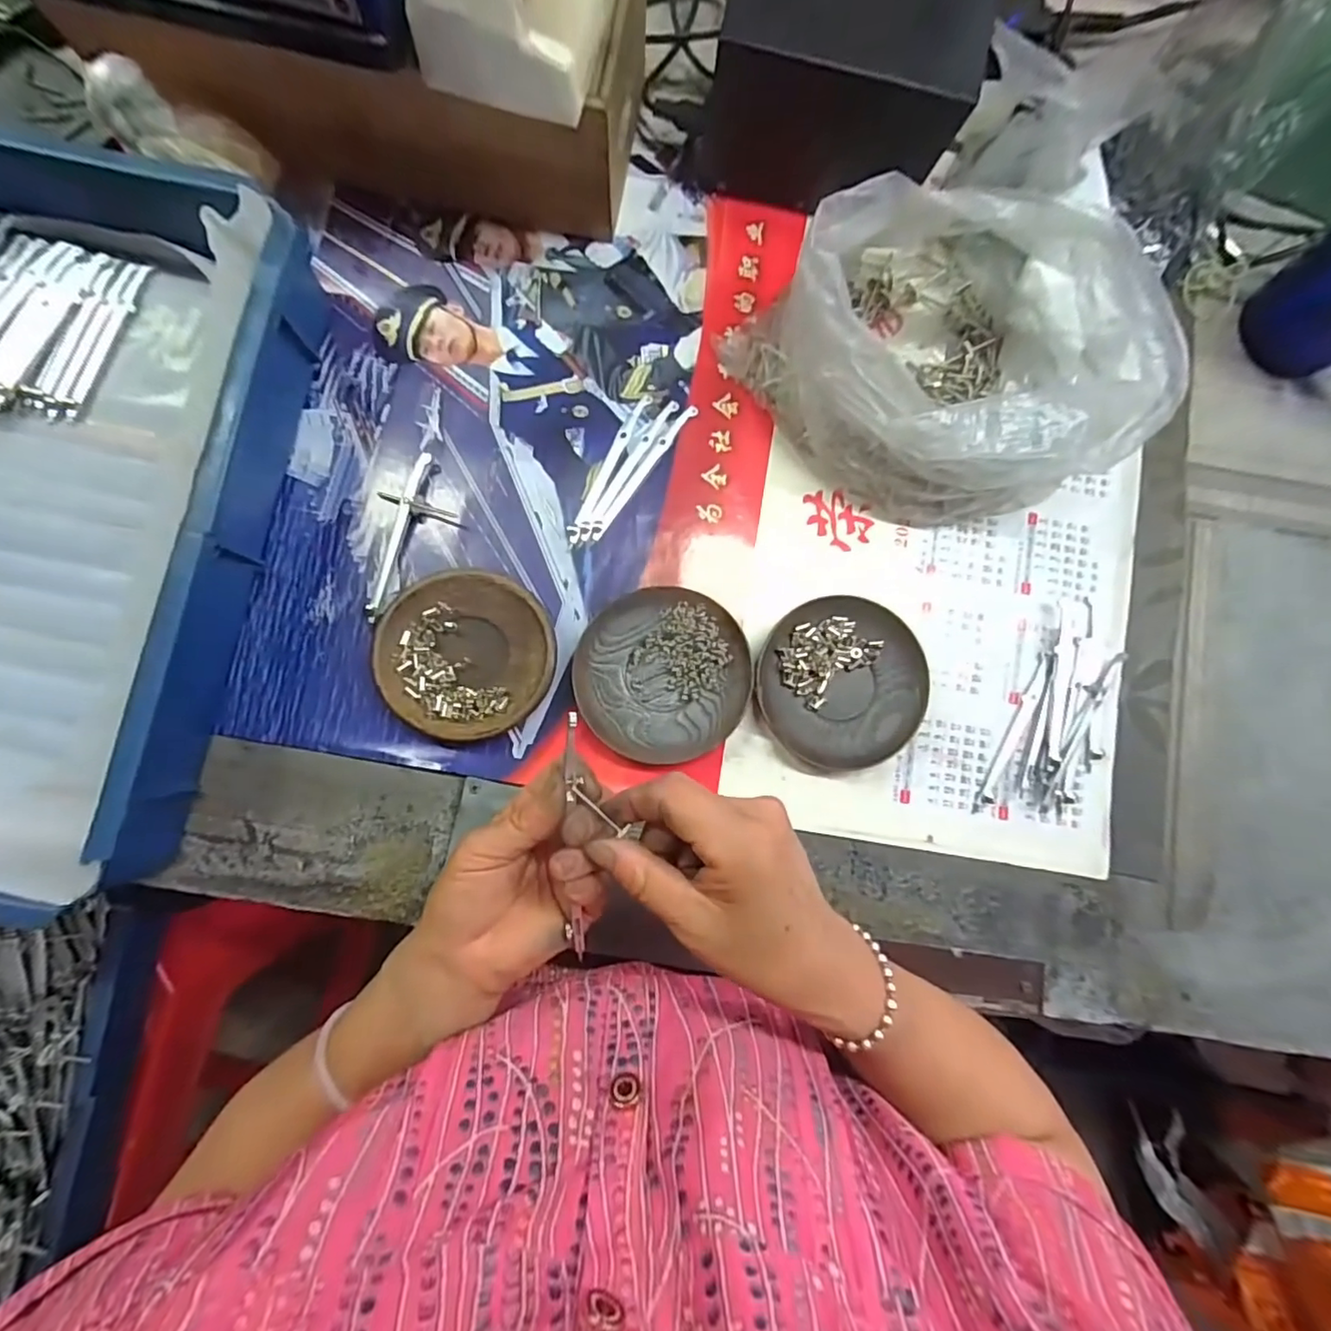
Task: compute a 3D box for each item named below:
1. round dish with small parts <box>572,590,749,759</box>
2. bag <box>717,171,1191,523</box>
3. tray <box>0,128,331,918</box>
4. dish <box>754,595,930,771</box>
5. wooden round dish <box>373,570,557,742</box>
[{"bbox_3d":[-0.002,0.006,0.396,0.115,0.013,0.114,0,85,-3],"label":"round dish with small parts"},{"bbox_3d":[0.186,-0.199,0.382,0.201,0.104,0.215,-30,87,-6],"label":"bag"},{"bbox_3d":[-0.395,-0.097,0.351,0.278,0.080,0.427,12,84,-2],"label":"tray"},{"bbox_3d":[0.121,0.011,0.402,0.113,0.015,0.115,0,85,-3],"label":"dish"},{"bbox_3d":[-0.133,-0.007,0.388,0.112,0.018,0.106,0,85,-3],"label":"wooden round dish"}]

